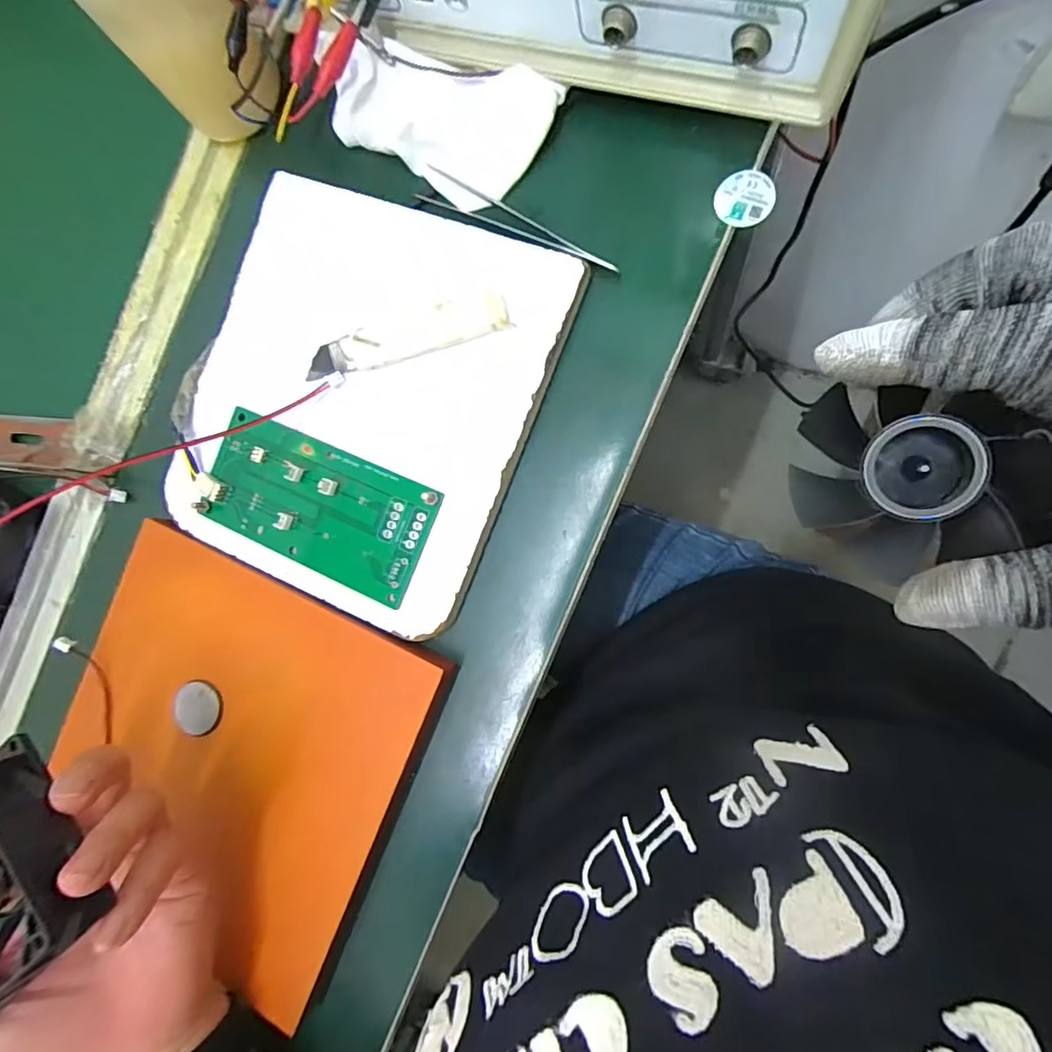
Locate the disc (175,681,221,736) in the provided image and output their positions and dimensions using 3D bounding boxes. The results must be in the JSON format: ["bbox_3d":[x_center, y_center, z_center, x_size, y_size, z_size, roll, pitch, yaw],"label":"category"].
[{"bbox_3d":[-0.179,0.099,0.296,0.025,0.006,0.024,-1,87,14],"label":"disc"}]

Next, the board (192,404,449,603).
[{"bbox_3d":[-0.114,-0.012,0.293,0.131,0.009,0.064,24,93,12],"label":"board"}]

